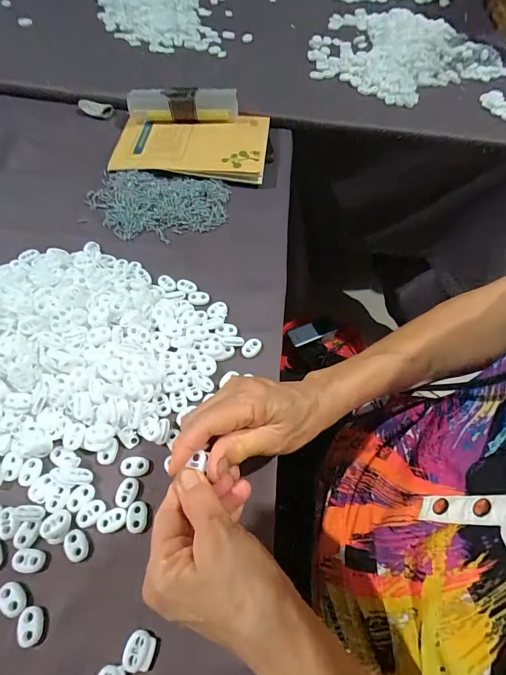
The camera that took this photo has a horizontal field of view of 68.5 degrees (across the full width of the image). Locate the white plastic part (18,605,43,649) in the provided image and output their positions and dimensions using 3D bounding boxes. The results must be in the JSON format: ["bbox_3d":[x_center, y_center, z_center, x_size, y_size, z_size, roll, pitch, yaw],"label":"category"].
[{"bbox_3d":[-0.152,0.197,0.254,0.015,0.007,0.022,-9,60,-10],"label":"white plastic part"}]

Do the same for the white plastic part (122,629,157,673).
[{"bbox_3d":[-0.076,0.210,0.249,0.020,0.004,0.021,8,59,0],"label":"white plastic part"}]

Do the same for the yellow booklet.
[{"bbox_3d":[-0.084,-0.267,0.508,0.201,0.021,0.120,2,63,5],"label":"yellow booklet"}]

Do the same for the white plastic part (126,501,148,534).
[{"bbox_3d":[-0.090,0.140,0.290,0.016,0.004,0.022,4,59,-2],"label":"white plastic part"}]

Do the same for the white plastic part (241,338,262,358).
[{"bbox_3d":[-0.001,0.009,0.370,0.015,0.004,0.022,37,63,17],"label":"white plastic part"}]

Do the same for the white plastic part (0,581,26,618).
[{"bbox_3d":[-0.169,0.183,0.260,0.015,0.006,0.023,-37,68,-23],"label":"white plastic part"}]

